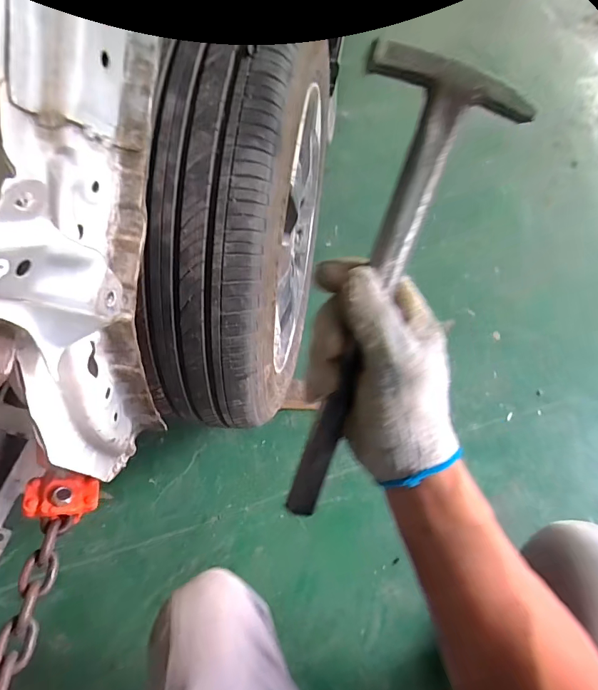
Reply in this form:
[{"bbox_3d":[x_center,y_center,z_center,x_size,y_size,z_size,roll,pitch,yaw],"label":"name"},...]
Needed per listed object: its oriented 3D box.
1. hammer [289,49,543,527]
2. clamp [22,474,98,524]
[{"bbox_3d":[0.042,-0.012,0.266,0.084,0.300,0.027,20,18,10],"label":"hammer"},{"bbox_3d":[-0.220,0.141,0.387,0.054,0.031,0.037,-5,60,-4],"label":"clamp"}]

